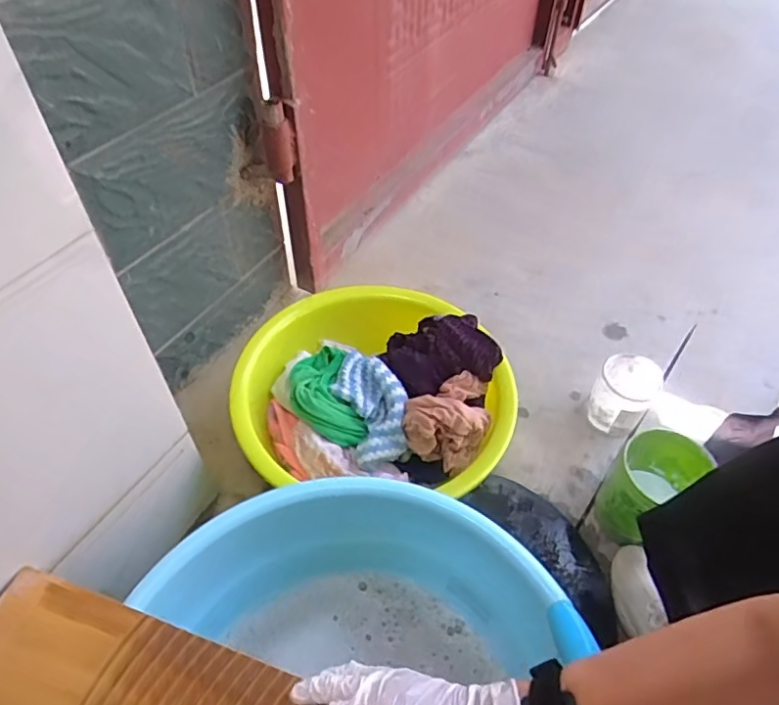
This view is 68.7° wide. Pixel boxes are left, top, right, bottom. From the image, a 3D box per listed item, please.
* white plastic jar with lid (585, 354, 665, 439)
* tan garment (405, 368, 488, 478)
[{"bbox_3d":[0.343,0.065,0.843,0.078,0.092,0.094,36,57,26],"label":"white plastic jar with lid"},{"bbox_3d":[0.080,0.076,0.730,0.096,0.070,0.126,25,53,19],"label":"tan garment"}]

